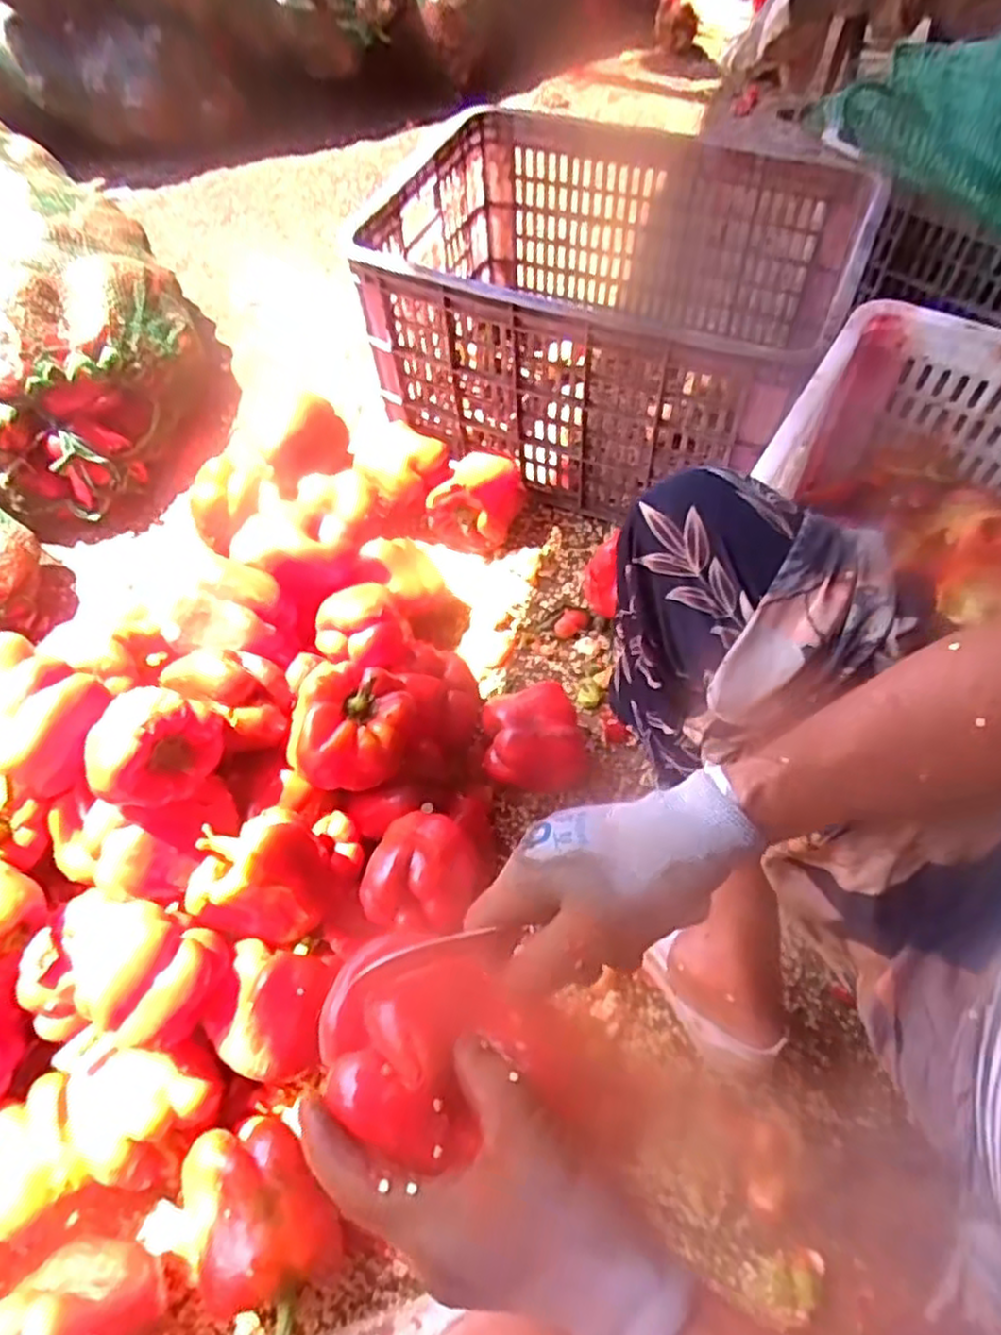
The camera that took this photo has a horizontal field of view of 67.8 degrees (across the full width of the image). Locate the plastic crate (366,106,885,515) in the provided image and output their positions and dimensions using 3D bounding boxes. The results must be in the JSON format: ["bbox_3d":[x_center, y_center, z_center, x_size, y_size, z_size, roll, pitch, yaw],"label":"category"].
[{"bbox_3d":[0.129,-0.417,0.912,0.504,0.280,0.369,19,62,14],"label":"plastic crate"}]

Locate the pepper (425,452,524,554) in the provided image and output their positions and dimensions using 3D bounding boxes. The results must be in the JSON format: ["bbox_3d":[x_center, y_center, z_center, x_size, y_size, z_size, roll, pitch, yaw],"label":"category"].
[{"bbox_3d":[-0.028,-0.210,0.906,0.104,0.096,0.101,-1,59,2],"label":"pepper"}]

